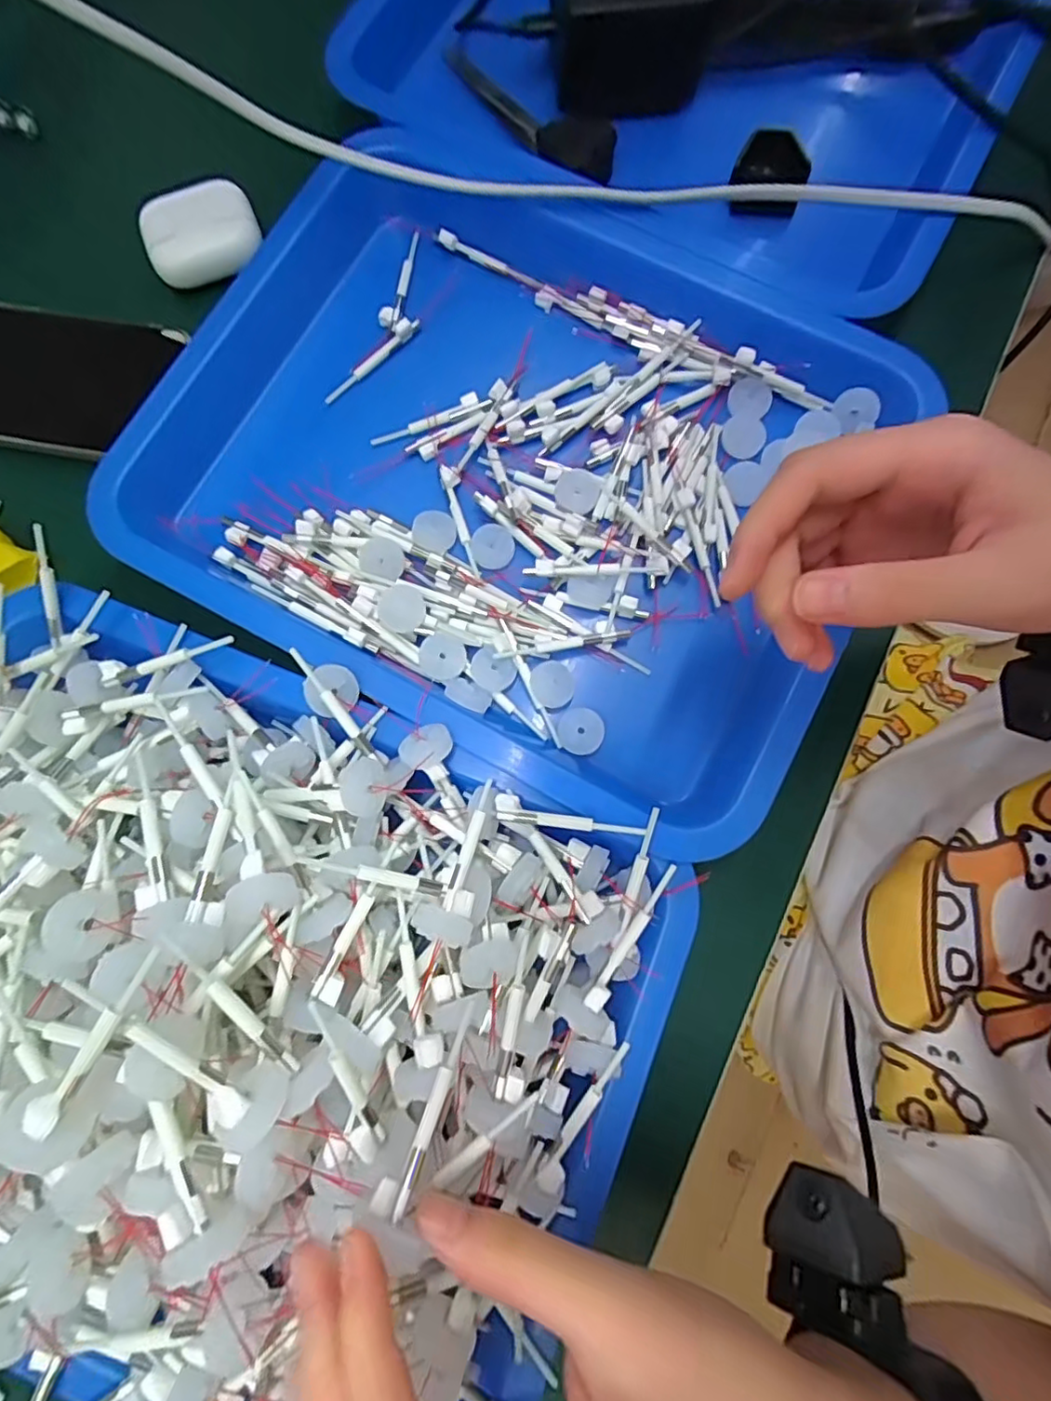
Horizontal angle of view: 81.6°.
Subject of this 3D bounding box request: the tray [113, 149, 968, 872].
[{"bbox_3d":[-0.011,-0.111,0.290,0.346,0.040,0.260,28,80,4],"label":"tray"}]

